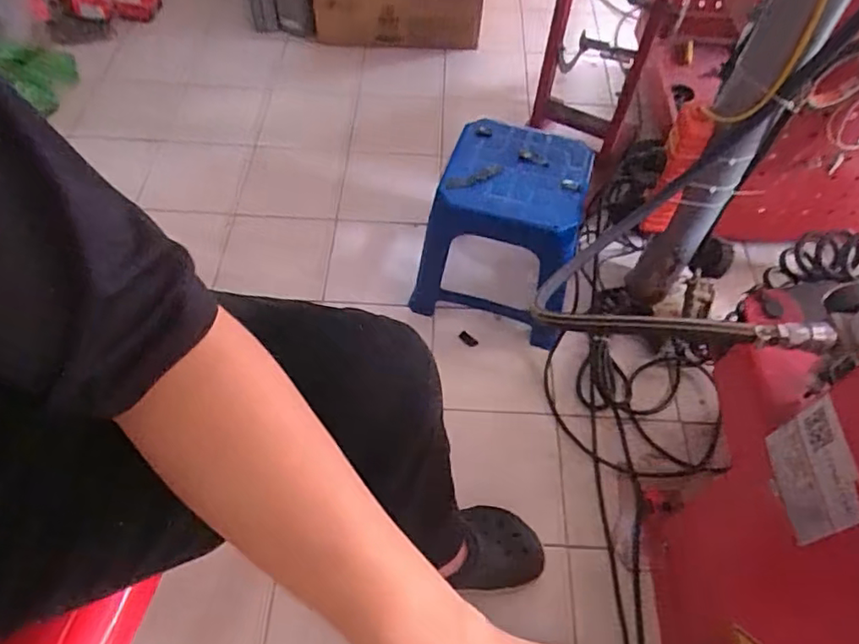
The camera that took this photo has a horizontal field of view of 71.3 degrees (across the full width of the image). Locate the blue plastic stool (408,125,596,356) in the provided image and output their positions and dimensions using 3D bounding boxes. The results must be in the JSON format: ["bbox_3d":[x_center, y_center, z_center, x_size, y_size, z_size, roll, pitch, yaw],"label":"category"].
[{"bbox_3d":[0.126,-0.149,1.013,0.245,0.259,0.235,17,58,10],"label":"blue plastic stool"}]

